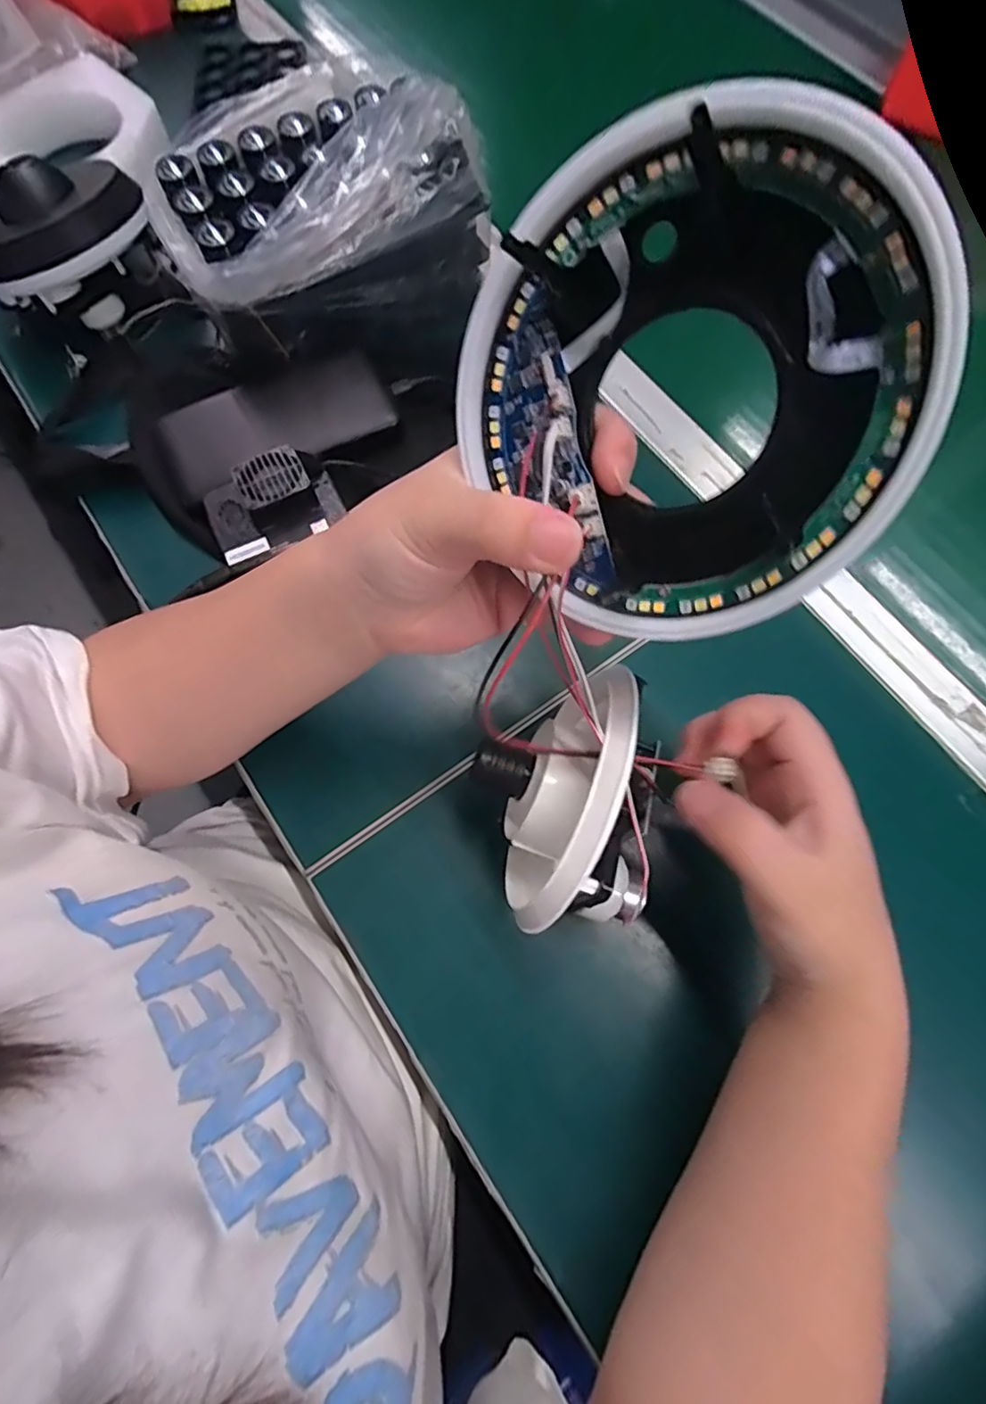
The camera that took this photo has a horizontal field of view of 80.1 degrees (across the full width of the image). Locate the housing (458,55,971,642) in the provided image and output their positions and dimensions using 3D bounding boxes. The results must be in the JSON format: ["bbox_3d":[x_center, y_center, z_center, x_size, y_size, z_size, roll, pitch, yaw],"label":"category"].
[{"bbox_3d":[0.059,-0.091,0.176,0.129,0.126,0.030,53,34,3],"label":"housing"}]

